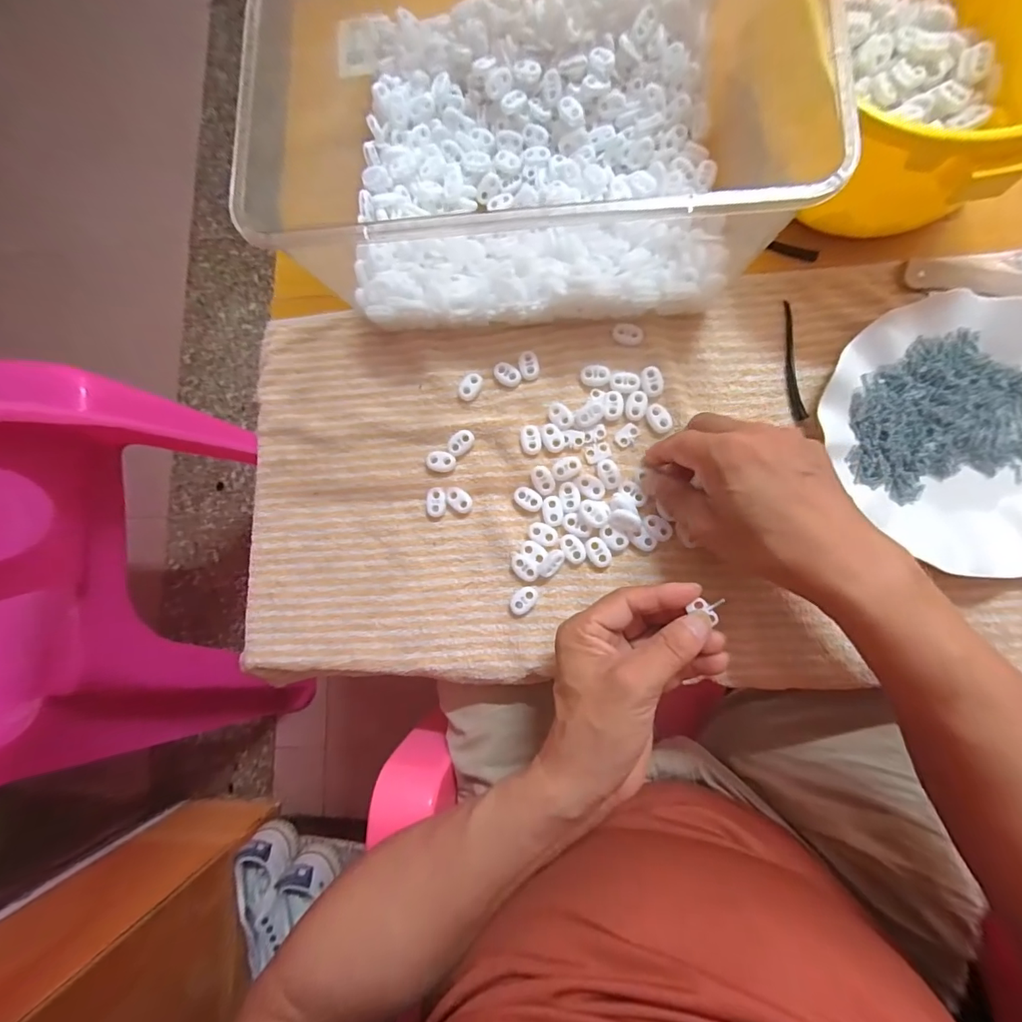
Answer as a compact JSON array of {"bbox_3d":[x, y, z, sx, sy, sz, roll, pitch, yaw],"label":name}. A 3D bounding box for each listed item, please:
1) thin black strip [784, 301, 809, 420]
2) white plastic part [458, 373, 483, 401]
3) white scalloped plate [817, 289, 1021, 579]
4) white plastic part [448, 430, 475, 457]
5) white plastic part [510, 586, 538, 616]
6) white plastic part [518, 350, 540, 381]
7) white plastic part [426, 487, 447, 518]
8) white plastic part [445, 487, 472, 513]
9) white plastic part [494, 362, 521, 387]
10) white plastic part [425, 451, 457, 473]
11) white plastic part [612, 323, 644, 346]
[{"bbox_3d":[0.204,-0.109,0.340,0.009,0.006,0.089,-5,83,5],"label":"thin black strip"},{"bbox_3d":[-0.031,-0.096,0.360,0.015,0.007,0.022,26,86,8],"label":"white plastic part"},{"bbox_3d":[0.309,-0.055,0.313,0.170,0.023,0.180,-1,83,6],"label":"white scalloped plate"},{"bbox_3d":[-0.038,-0.053,0.356,0.022,0.005,0.016,-45,81,-1],"label":"white plastic part"},{"bbox_3d":[0.009,0.065,0.339,0.014,0.005,0.022,38,88,9],"label":"white plastic part"},{"bbox_3d":[0.014,-0.113,0.359,0.014,0.005,0.024,-10,82,5],"label":"white plastic part"},{"bbox_3d":[-0.056,-0.006,0.353,0.015,0.007,0.023,-2,83,6],"label":"white plastic part"},{"bbox_3d":[-0.039,-0.008,0.352,0.022,0.005,0.016,43,89,9],"label":"white plastic part"},{"bbox_3d":[-0.003,-0.106,0.360,0.022,0.005,0.016,31,87,9],"label":"white plastic part"},{"bbox_3d":[-0.054,-0.038,0.357,0.022,0.006,0.016,15,85,8],"label":"white plastic part"},{"bbox_3d":[0.088,-0.133,0.350,0.023,0.004,0.015,15,85,8],"label":"white plastic part"}]

